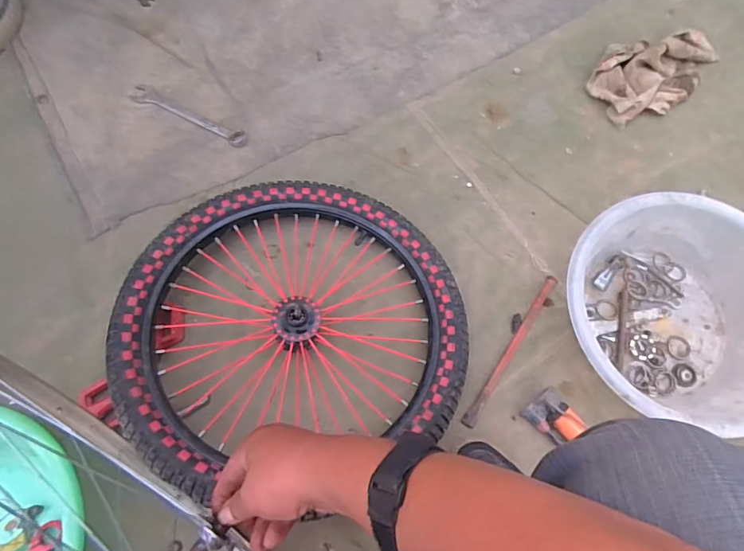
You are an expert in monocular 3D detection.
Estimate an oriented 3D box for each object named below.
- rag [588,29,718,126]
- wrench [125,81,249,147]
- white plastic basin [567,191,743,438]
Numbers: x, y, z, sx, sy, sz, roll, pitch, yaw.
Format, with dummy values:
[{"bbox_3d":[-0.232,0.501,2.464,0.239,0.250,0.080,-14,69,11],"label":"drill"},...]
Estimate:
[{"bbox_3d":[0.544,-0.403,0.893,0.267,0.059,0.171,-28,73,-9],"label":"rag"},{"bbox_3d":[-0.333,-0.290,0.852,0.226,0.009,0.040,26,67,3],"label":"wrench"},{"bbox_3d":[0.451,0.058,0.700,0.333,0.122,0.318,0,71,1],"label":"white plastic basin"}]

